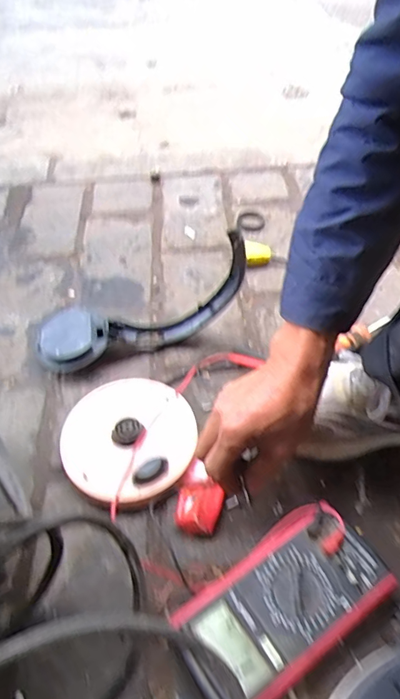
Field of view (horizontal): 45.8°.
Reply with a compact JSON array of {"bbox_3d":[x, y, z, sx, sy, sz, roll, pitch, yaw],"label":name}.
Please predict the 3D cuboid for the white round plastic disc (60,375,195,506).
[{"bbox_3d":[-0.074,0.090,0.505,0.138,0.027,0.146,-1,49,1],"label":"white round plastic disc"}]

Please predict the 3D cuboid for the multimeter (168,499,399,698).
[{"bbox_3d":[0.068,0.211,0.392,0.171,0.036,0.090,-29,54,-22],"label":"multimeter"}]

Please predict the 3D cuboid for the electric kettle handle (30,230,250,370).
[{"bbox_3d":[-0.077,-0.056,0.570,0.279,0.124,0.094,-19,49,3],"label":"electric kettle handle"}]

